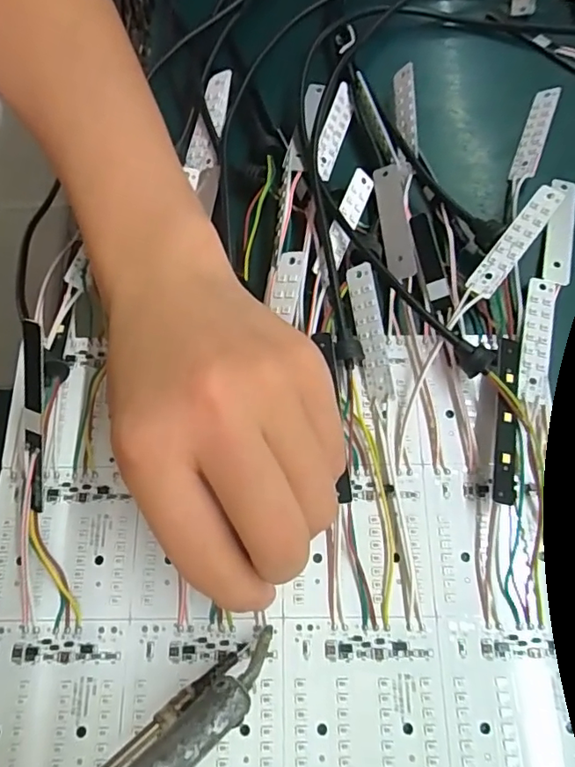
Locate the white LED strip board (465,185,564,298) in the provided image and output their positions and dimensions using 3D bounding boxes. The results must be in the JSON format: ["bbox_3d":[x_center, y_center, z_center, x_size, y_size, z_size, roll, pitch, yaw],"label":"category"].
[{"bbox_3d":[0.099,-0.062,0.231,0.012,0.004,0.059,37,84,11],"label":"white LED strip board"}]

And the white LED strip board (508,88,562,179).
[{"bbox_3d":[0.124,-0.125,0.264,0.011,0.004,0.060,14,71,27],"label":"white LED strip board"}]

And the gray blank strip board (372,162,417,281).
[{"bbox_3d":[0.049,-0.075,0.244,0.012,0.005,0.059,-5,71,1],"label":"gray blank strip board"}]

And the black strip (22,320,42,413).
[{"bbox_3d":[-0.087,-0.005,0.180,0.006,0.004,0.031,6,105,2],"label":"black strip"}]

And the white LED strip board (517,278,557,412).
[{"bbox_3d":[0.107,-0.018,0.226,0.012,0.004,0.061,14,72,7],"label":"white LED strip board"}]

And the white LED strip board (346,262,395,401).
[{"bbox_3d":[0.035,-0.022,0.224,0.013,0.004,0.058,-16,80,28],"label":"white LED strip board"}]

